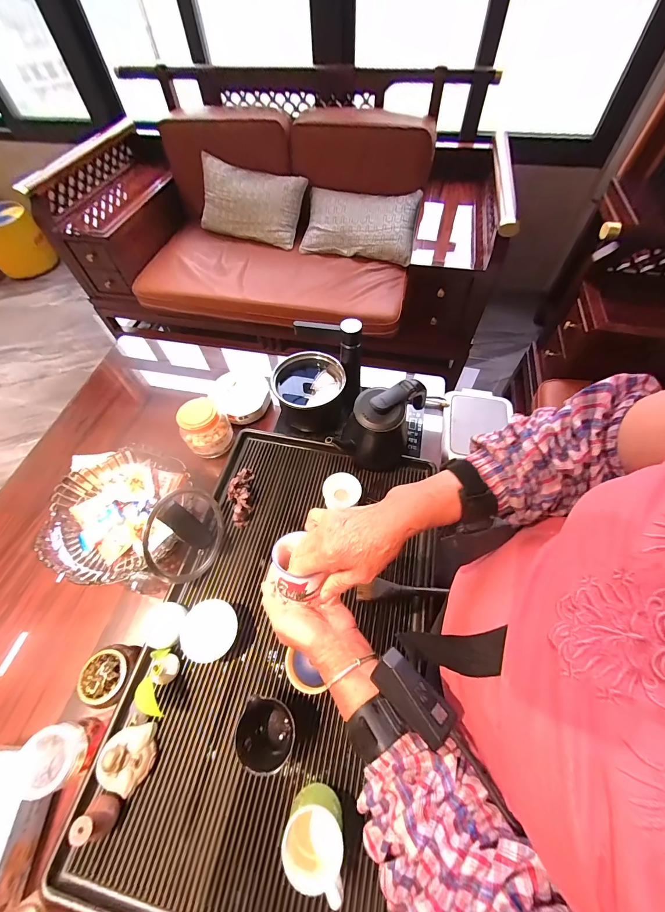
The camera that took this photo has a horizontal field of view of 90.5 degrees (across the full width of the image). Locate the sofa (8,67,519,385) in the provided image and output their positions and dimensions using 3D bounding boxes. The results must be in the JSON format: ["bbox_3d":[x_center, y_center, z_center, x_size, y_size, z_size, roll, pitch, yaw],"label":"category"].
[{"bbox_3d":[-0.200,-0.950,1.381,1.605,0.731,0.782,9,60,7],"label":"sofa"}]

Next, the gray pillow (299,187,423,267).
[{"bbox_3d":[0.115,-0.958,1.367,0.451,0.135,0.283,10,102,11],"label":"gray pillow"}]

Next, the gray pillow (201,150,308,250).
[{"bbox_3d":[-0.341,-1.060,1.388,0.430,0.253,0.143,11,27,-5],"label":"gray pillow"}]

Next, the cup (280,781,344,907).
[{"bbox_3d":[-0.023,0.502,0.431,0.073,0.095,0.079,-1,59,1],"label":"cup"}]

